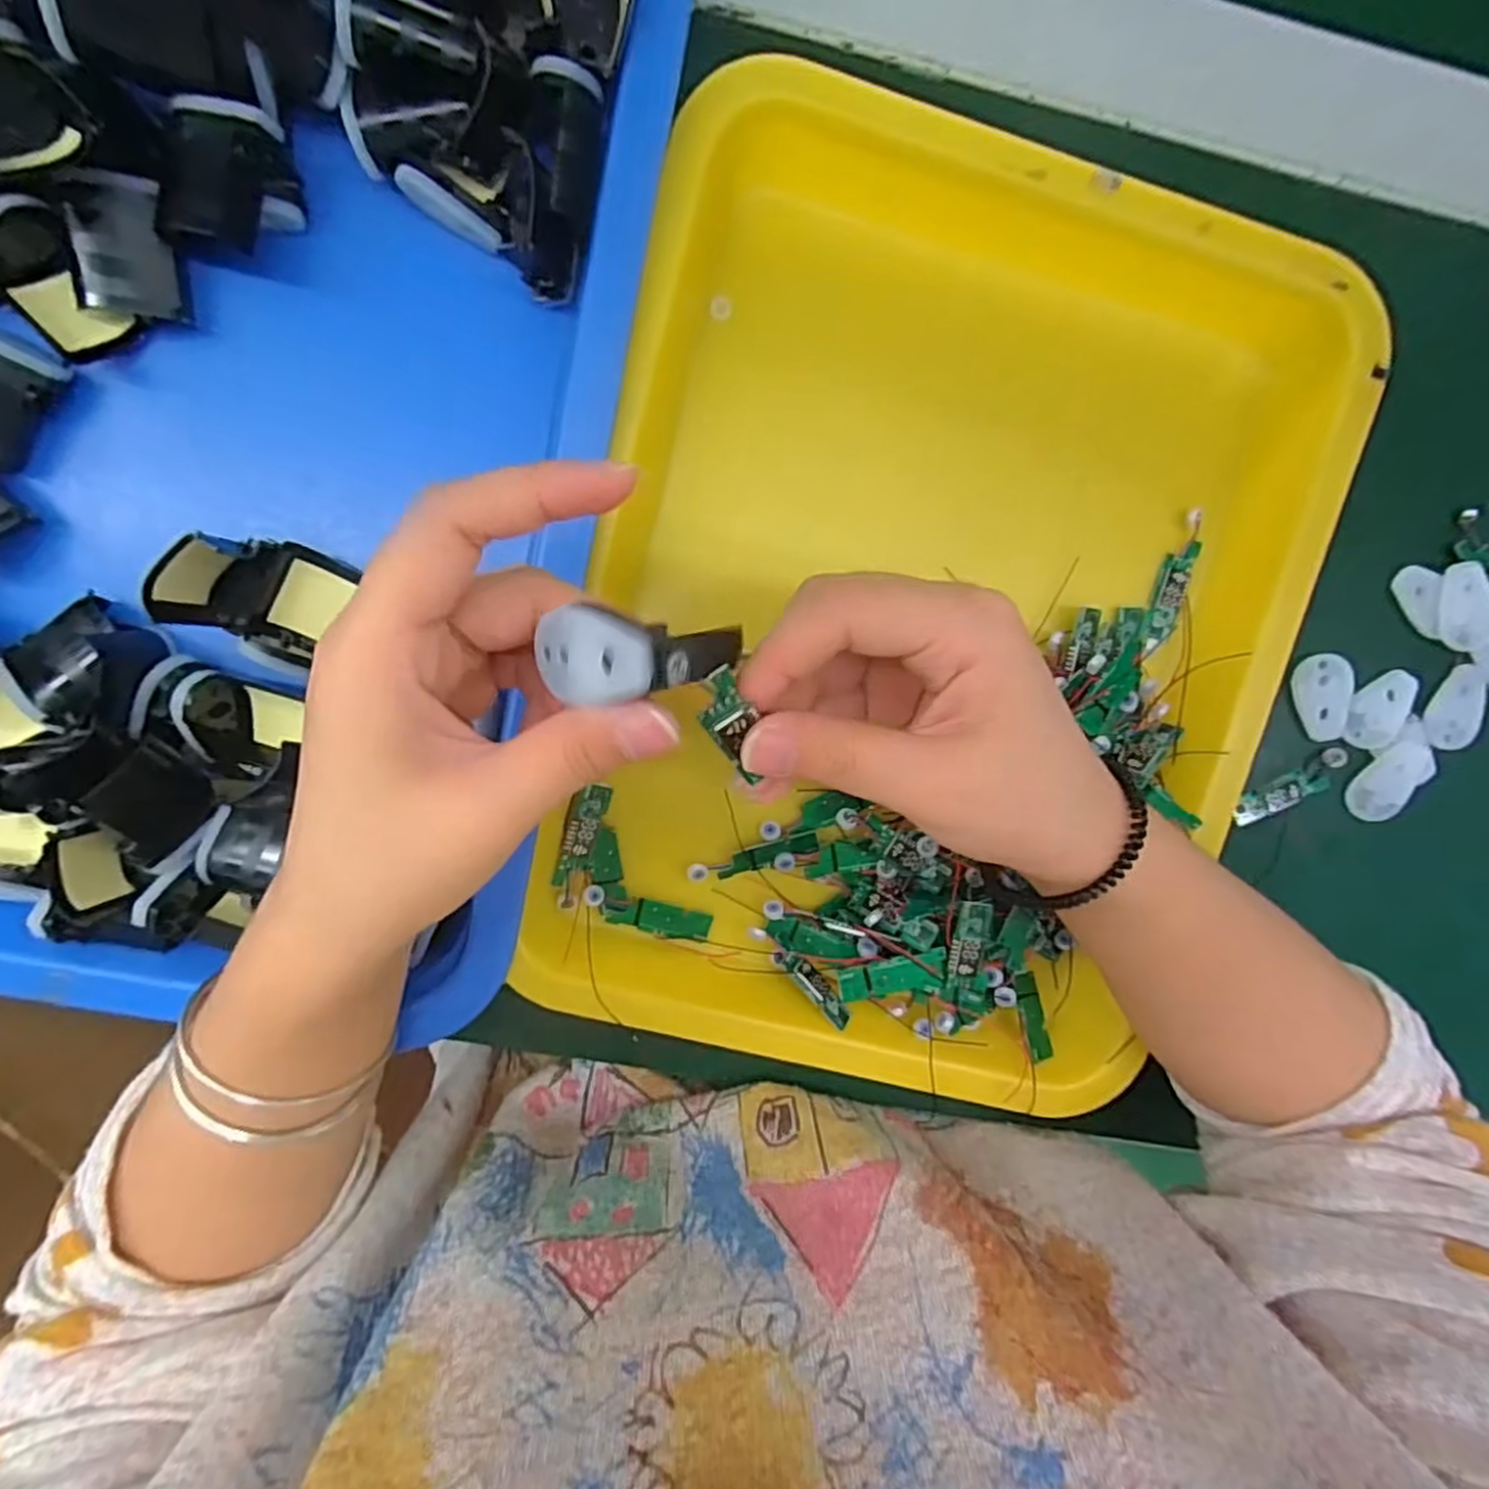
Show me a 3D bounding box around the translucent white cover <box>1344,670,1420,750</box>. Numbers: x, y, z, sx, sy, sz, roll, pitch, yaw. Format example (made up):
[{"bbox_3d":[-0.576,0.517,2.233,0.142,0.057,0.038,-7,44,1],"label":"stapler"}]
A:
[{"bbox_3d":[0.265,-0.014,0.302,0.022,0.007,0.033,39,92,-7],"label":"translucent white cover"}]

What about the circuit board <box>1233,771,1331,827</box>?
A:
[{"bbox_3d":[0.229,0.022,0.312,0.040,0.006,0.013,-25,93,7],"label":"circuit board"}]

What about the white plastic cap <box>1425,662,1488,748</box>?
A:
[{"bbox_3d":[0.299,-0.015,0.304,0.017,0.008,0.036,29,94,-7],"label":"white plastic cap"}]

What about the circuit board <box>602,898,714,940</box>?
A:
[{"bbox_3d":[-0.034,0.069,0.289,0.043,0.007,0.012,15,95,-6],"label":"circuit board"}]

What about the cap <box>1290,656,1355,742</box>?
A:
[{"bbox_3d":[0.242,-0.019,0.304,0.021,0.005,0.035,-10,102,14],"label":"cap"}]

